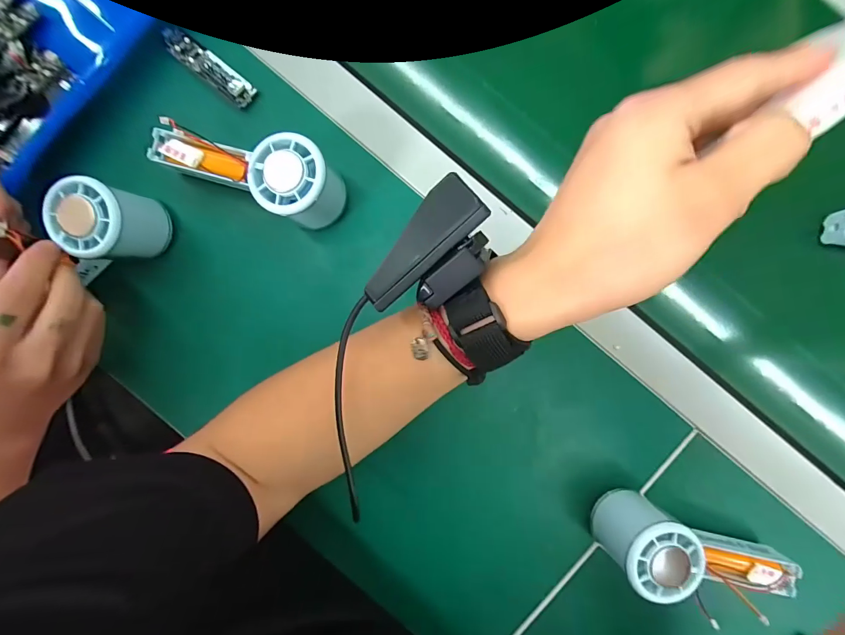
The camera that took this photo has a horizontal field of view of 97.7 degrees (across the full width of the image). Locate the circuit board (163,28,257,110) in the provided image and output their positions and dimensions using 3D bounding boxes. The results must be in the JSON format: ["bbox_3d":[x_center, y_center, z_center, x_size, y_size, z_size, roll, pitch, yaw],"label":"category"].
[{"bbox_3d":[-0.183,-0.215,0.316,0.091,0.006,0.023,38,88,2],"label":"circuit board"}]

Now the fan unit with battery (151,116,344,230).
[{"bbox_3d":[-0.136,-0.119,0.290,0.160,0.055,0.056,25,88,2],"label":"fan unit with battery"}]

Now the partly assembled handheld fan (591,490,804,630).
[{"bbox_3d":[0.212,0.189,0.292,0.155,0.070,0.054,23,87,1],"label":"partly assembled handheld fan"}]

